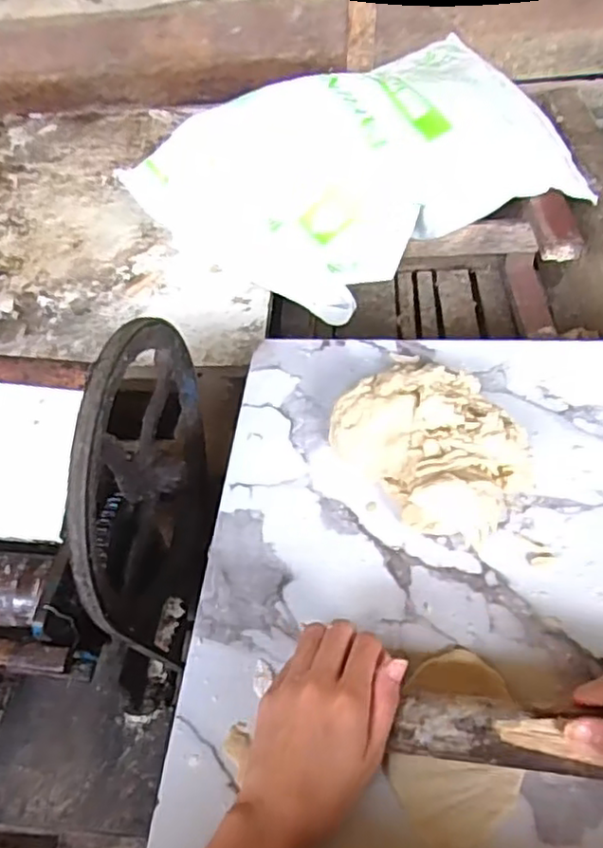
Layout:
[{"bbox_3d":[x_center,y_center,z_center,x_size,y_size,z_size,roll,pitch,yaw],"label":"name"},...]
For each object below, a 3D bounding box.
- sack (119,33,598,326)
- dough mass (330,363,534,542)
[{"bbox_3d":[0.106,-0.413,1.034,0.658,0.206,0.389,-27,55,-17],"label":"sack"},{"bbox_3d":[0.109,0.014,0.509,0.122,0.059,0.152,-28,56,-18],"label":"dough mass"}]

